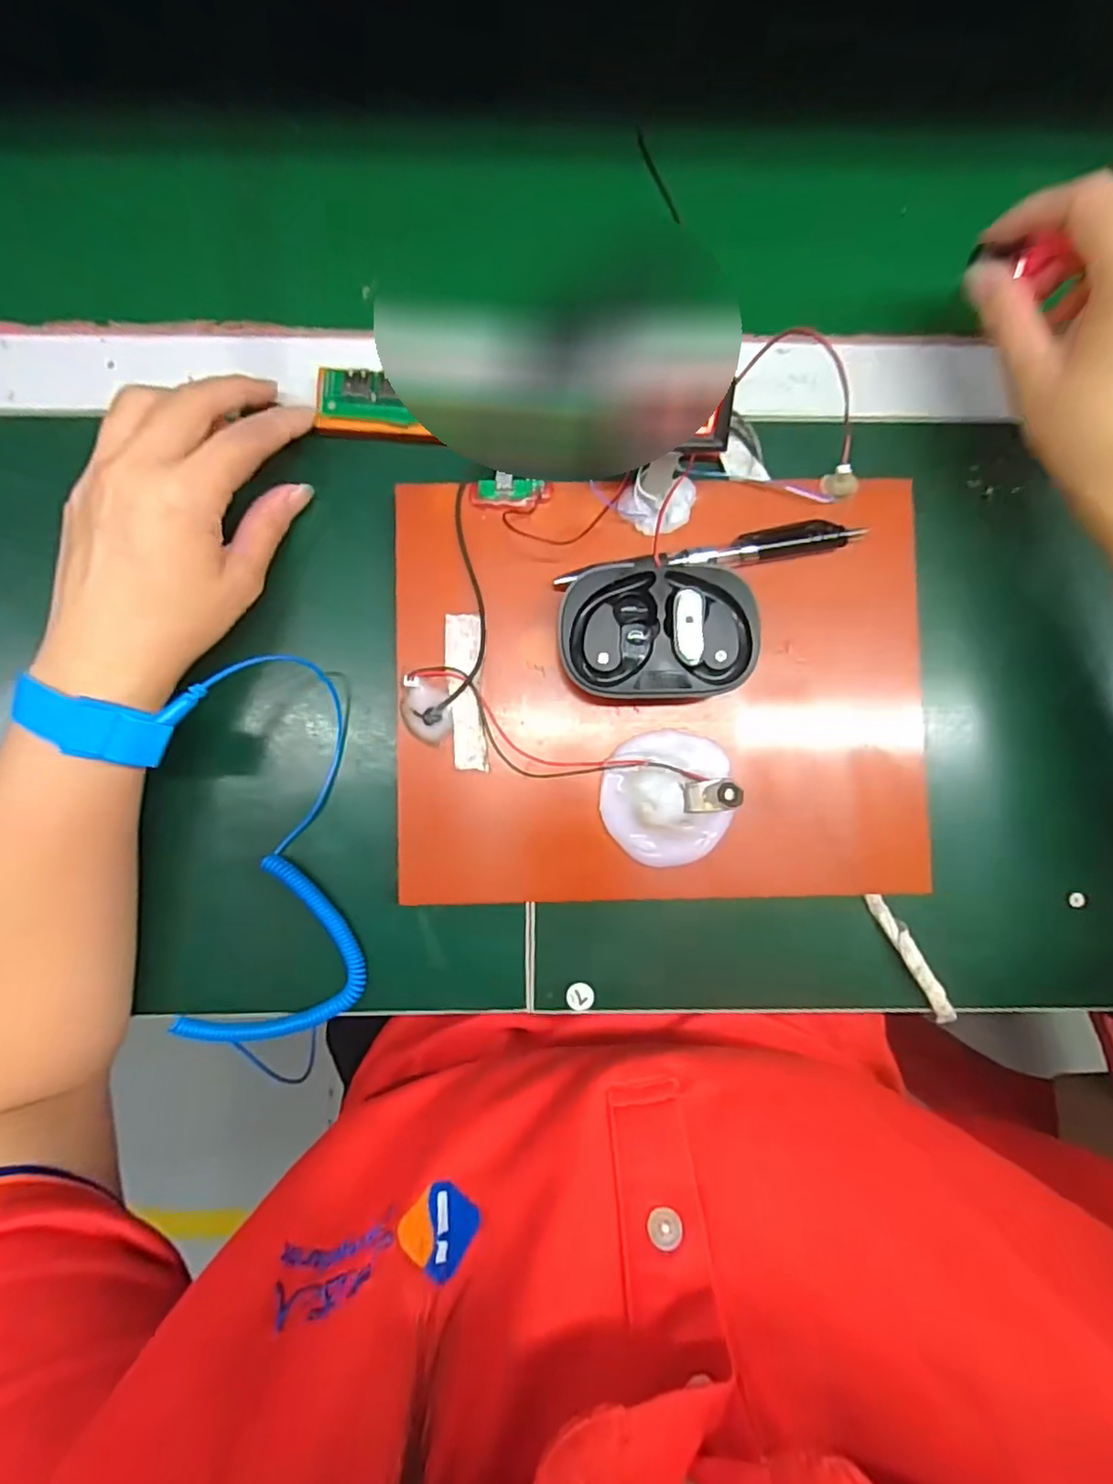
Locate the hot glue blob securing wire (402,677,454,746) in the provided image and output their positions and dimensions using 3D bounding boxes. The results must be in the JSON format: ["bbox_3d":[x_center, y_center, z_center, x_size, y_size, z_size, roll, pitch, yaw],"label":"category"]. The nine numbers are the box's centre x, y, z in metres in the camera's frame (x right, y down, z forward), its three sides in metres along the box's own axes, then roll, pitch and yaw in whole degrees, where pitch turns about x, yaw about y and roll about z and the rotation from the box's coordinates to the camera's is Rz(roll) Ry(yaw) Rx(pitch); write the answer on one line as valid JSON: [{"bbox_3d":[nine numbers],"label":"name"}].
[{"bbox_3d":[-0.061,-0.015,0.309,0.023,0.004,0.031,-6,89,-1],"label":"hot glue blob securing wire"}]

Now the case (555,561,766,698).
[{"bbox_3d":[0.046,-0.049,0.298,0.086,0.034,0.059,0,89,-1],"label":"case"}]

